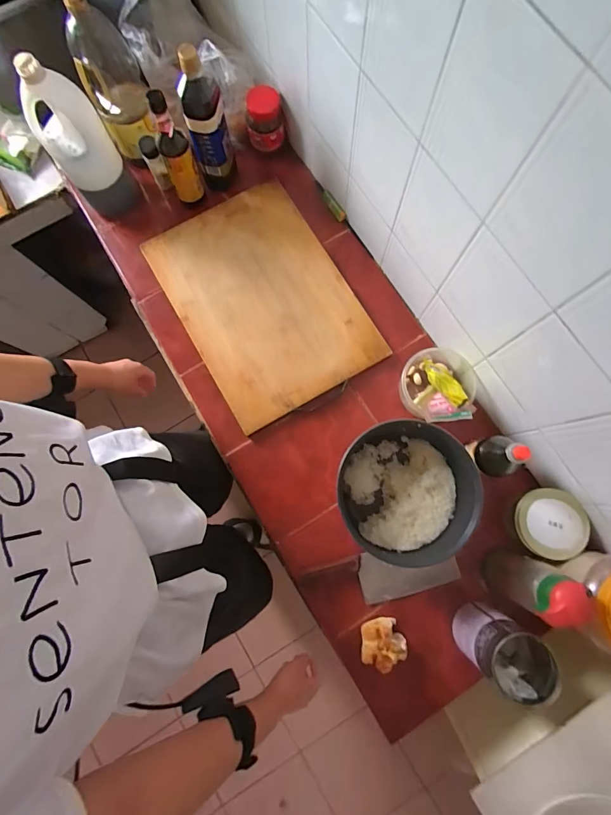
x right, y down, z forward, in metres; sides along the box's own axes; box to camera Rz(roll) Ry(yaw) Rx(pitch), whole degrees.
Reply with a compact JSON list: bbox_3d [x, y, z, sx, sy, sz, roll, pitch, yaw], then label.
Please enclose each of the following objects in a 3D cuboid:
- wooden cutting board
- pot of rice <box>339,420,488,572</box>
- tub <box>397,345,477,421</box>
[{"bbox_3d":[-0.089,-0.229,0.811,0.338,0.024,0.475,-29,80,-4],"label":"wooden cutting board"},{"bbox_3d":[0.178,0.144,0.671,0.200,0.151,0.222,-6,79,0],"label":"pot of rice"},{"bbox_3d":[0.259,-0.044,0.727,0.129,0.114,0.140,0,79,1],"label":"tub"}]

